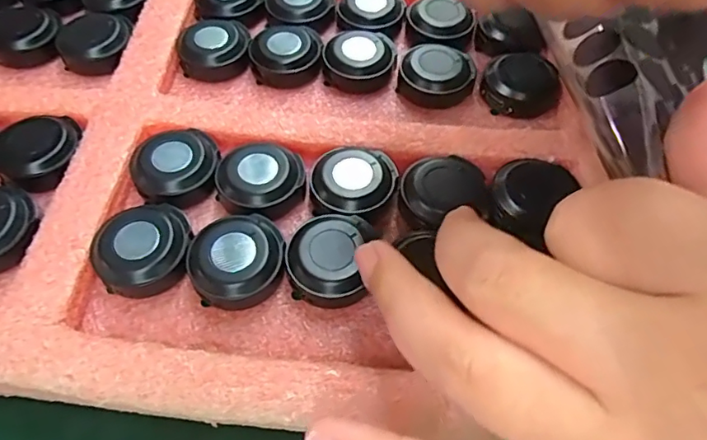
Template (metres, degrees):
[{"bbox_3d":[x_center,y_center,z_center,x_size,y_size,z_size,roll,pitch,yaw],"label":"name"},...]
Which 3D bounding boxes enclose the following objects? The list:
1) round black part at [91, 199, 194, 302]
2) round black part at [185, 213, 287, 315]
[{"bbox_3d":[-0.066,0.011,0.173,0.030,0.011,0.032,2,60,-3],"label":"round black part"},{"bbox_3d":[-0.037,0.013,0.173,0.029,0.013,0.029,2,60,-3],"label":"round black part"}]

